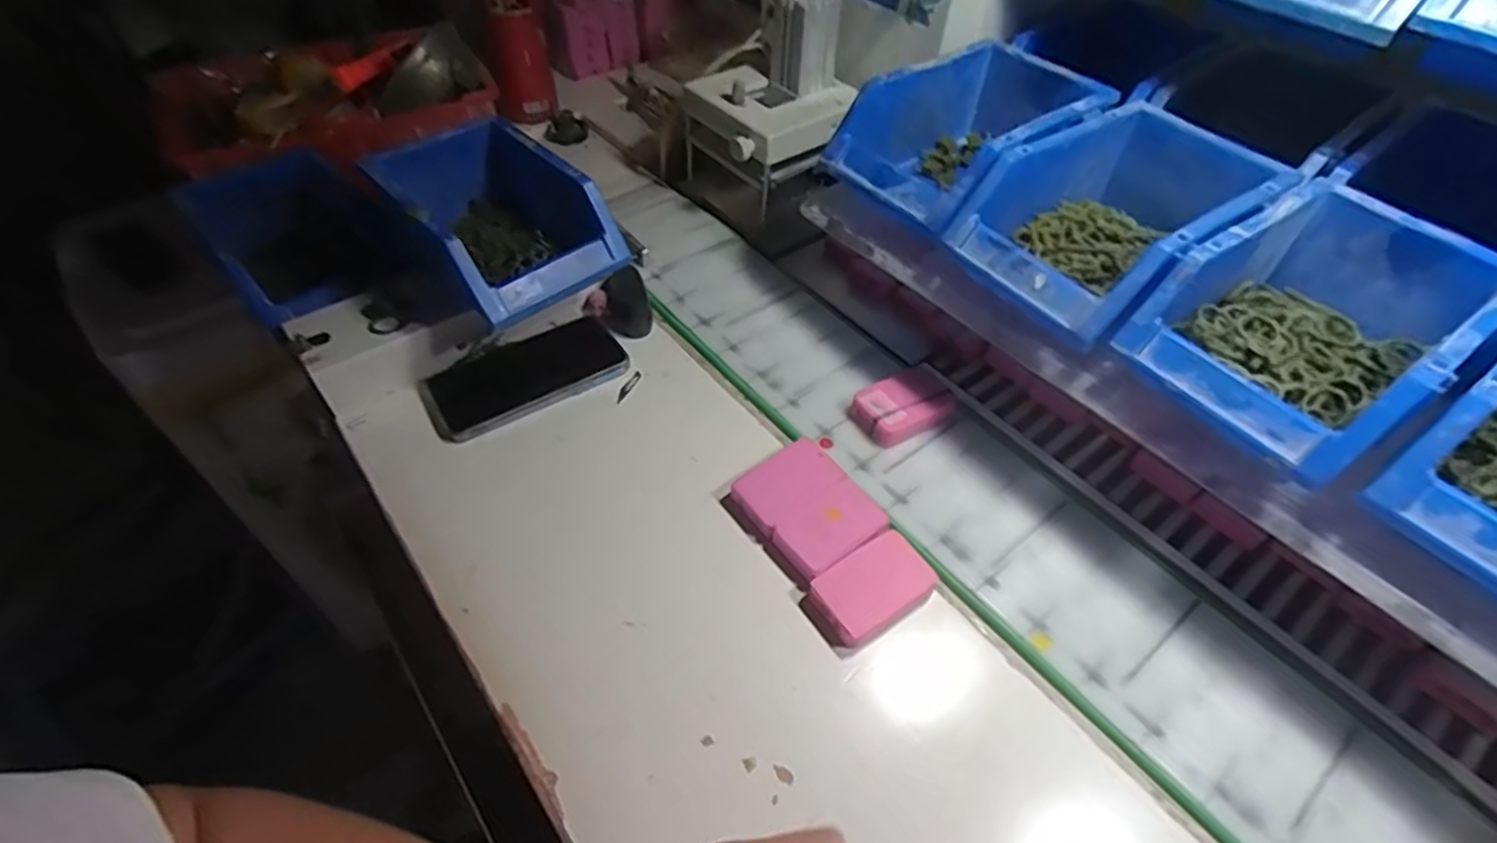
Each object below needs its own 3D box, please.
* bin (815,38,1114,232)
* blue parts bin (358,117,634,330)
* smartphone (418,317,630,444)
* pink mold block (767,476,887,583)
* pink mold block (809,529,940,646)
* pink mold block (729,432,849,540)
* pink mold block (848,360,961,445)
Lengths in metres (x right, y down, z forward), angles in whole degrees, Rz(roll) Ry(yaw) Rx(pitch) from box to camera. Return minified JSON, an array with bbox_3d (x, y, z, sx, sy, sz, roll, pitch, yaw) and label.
[{"bbox_3d":[0.169,-0.209,0.524,0.199,0.078,0.122,-28,56,-24],"label":"bin"},{"bbox_3d":[-0.196,-0.160,0.547,0.126,0.070,0.187,-33,58,-27],"label":"blue parts bin"},{"bbox_3d":[-0.175,-0.039,0.549,0.152,0.010,0.081,-28,56,-21],"label":"smartphone"},{"bbox_3d":[0.054,0.071,0.462,0.073,0.014,0.045,-31,57,-23],"label":"pink mold block"},{"bbox_3d":[0.078,0.103,0.434,0.071,0.015,0.047,-29,57,-22],"label":"pink mold block"},{"bbox_3d":[0.027,0.044,0.485,0.074,0.013,0.047,-33,58,-24],"label":"pink mold block"},{"bbox_3d":[0.118,-0.013,0.524,0.074,0.019,0.047,-23,55,-18],"label":"pink mold block"}]

